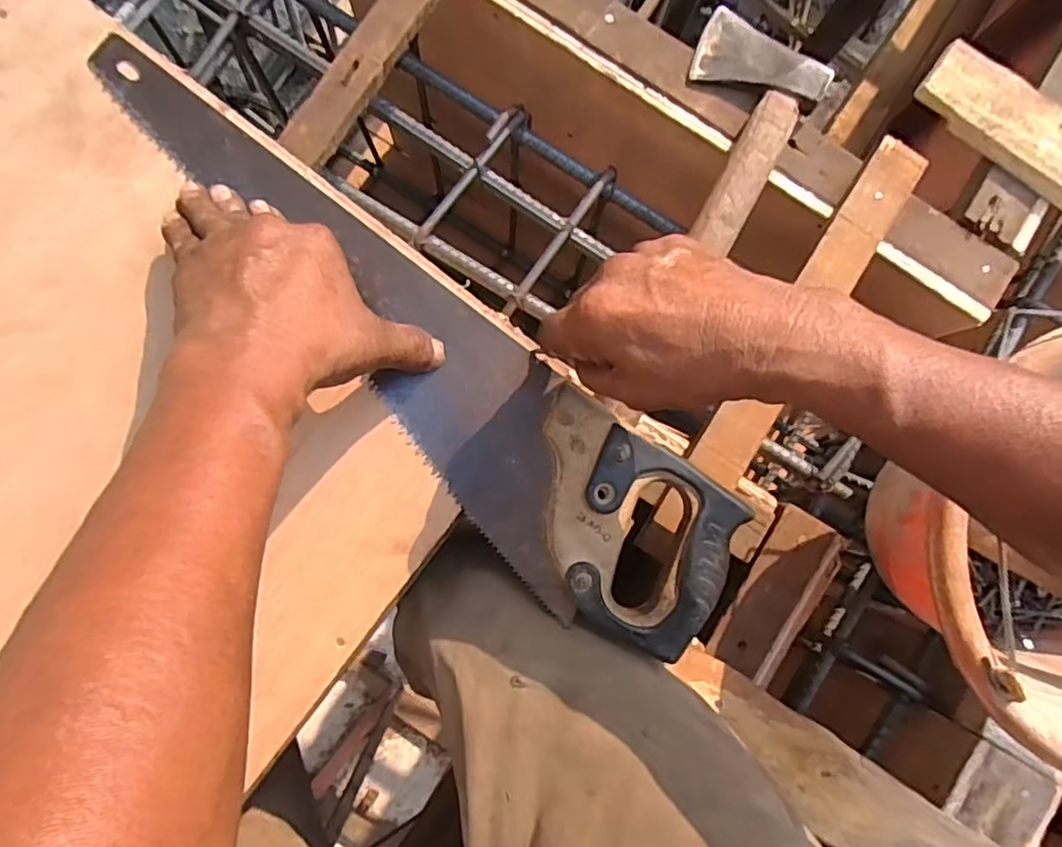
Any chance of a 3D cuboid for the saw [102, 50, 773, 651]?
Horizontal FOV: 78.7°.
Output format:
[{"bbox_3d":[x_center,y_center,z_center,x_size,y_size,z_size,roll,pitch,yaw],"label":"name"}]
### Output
[{"bbox_3d":[-0.062,-0.053,0.396,0.121,0.021,0.476,-44,92,-7],"label":"saw"}]

